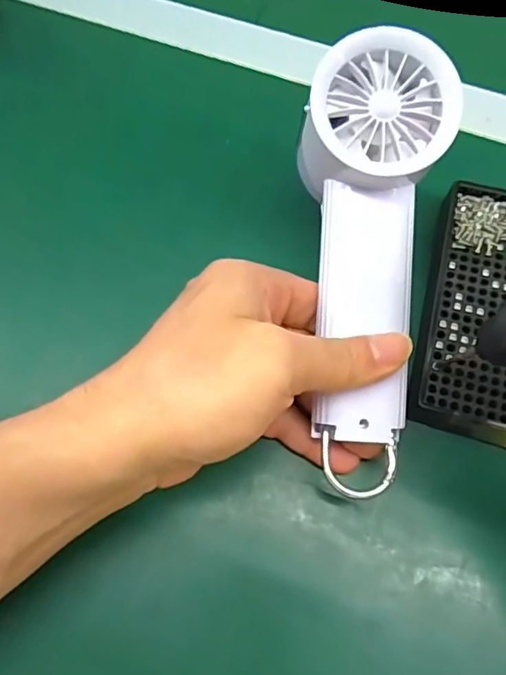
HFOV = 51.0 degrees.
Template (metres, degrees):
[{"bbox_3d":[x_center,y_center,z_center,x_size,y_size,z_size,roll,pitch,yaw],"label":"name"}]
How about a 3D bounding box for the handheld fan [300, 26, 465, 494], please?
[{"bbox_3d":[0.048,-0.029,0.235,0.064,0.034,0.193,4,92,2],"label":"handheld fan"}]

